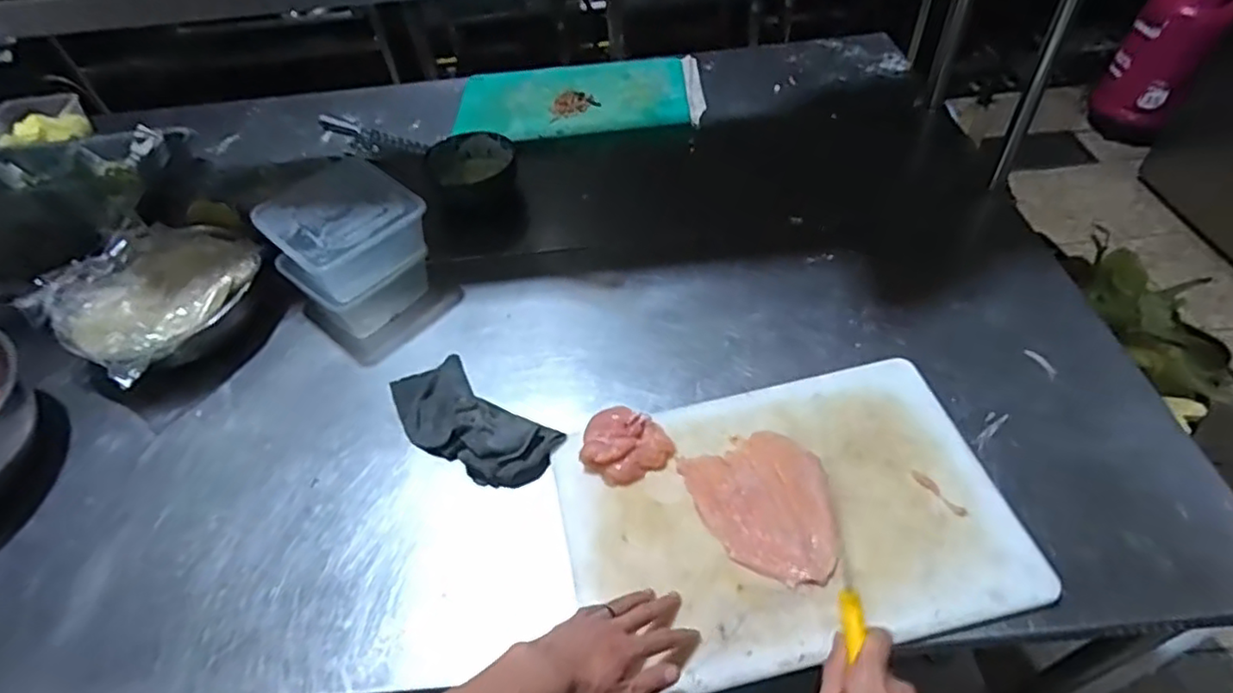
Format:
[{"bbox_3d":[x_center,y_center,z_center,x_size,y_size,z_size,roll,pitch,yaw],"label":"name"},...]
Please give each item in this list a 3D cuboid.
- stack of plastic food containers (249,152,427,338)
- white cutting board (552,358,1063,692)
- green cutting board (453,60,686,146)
[{"bbox_3d":[-0.368,-0.135,0.914,0.187,0.156,0.173,32,60,28],"label":"stack of plastic food containers"},{"bbox_3d":[0.171,0.168,0.673,0.439,0.028,0.295,-12,50,-4],"label":"white cutting board"},{"bbox_3d":[-0.088,-0.498,1.284,0.446,0.014,0.273,-2,50,4],"label":"green cutting board"}]

